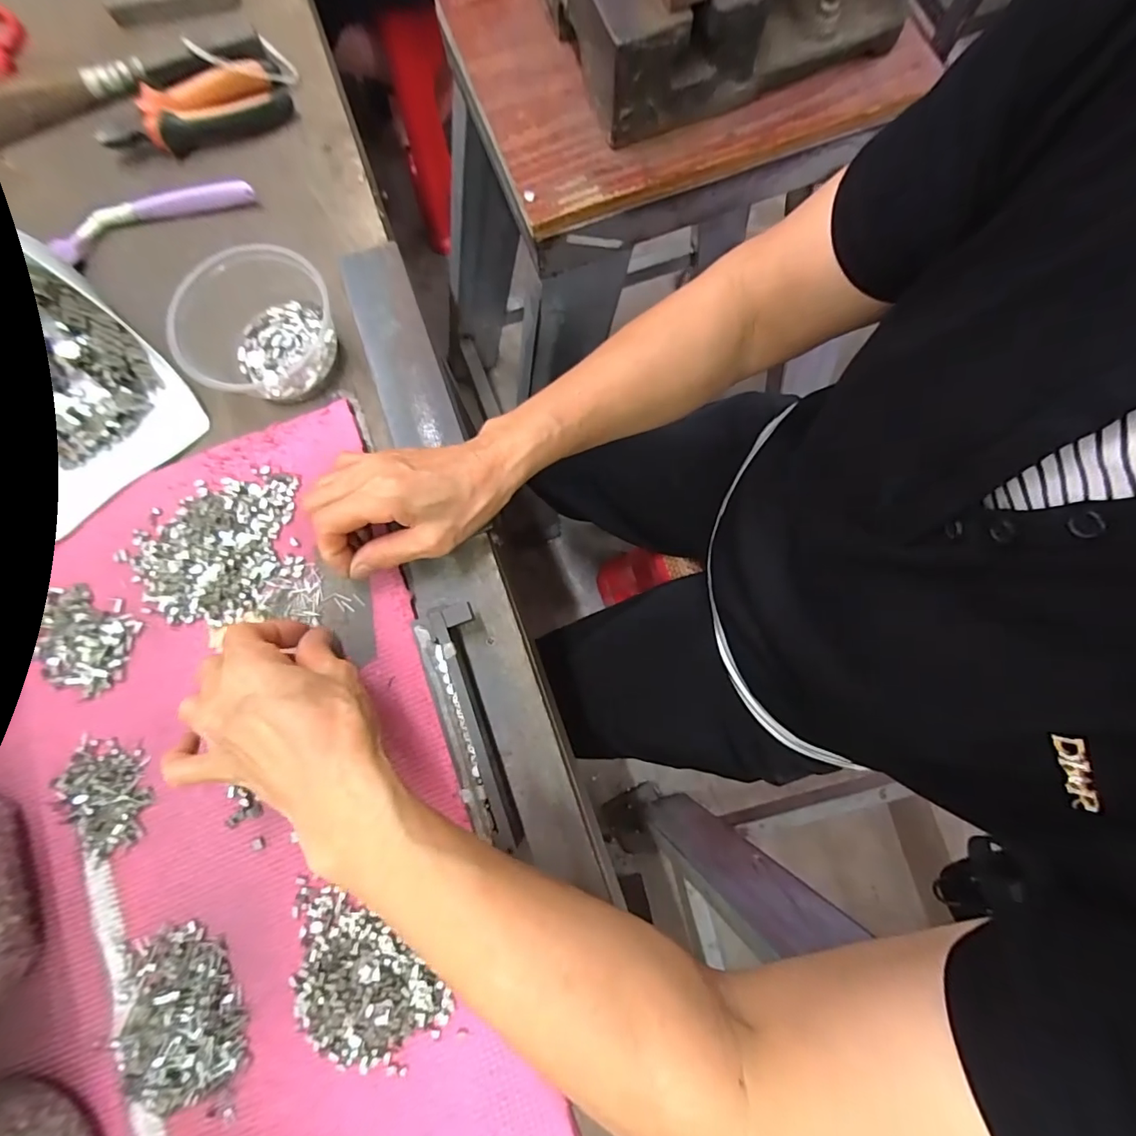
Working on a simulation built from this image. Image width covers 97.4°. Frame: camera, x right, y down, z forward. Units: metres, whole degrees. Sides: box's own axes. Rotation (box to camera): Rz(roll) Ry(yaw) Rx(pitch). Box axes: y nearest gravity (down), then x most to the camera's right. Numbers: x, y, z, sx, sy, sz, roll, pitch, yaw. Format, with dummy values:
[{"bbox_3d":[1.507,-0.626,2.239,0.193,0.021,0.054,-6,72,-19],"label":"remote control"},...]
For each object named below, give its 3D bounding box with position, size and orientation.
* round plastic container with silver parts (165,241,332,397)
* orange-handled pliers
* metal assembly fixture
[{"bbox_3d":[-0.213,-0.167,0.352,0.091,0.060,0.095,0,79,0],"label":"round plastic container with silver parts"},{"bbox_3d":[-0.309,-0.379,0.413,0.146,0.026,0.055,-23,80,-5],"label":"orange-handled pliers"},{"bbox_3d":[-0.065,0.094,0.316,0.030,0.030,0.147,-14,79,-3],"label":"metal assembly fixture"}]

